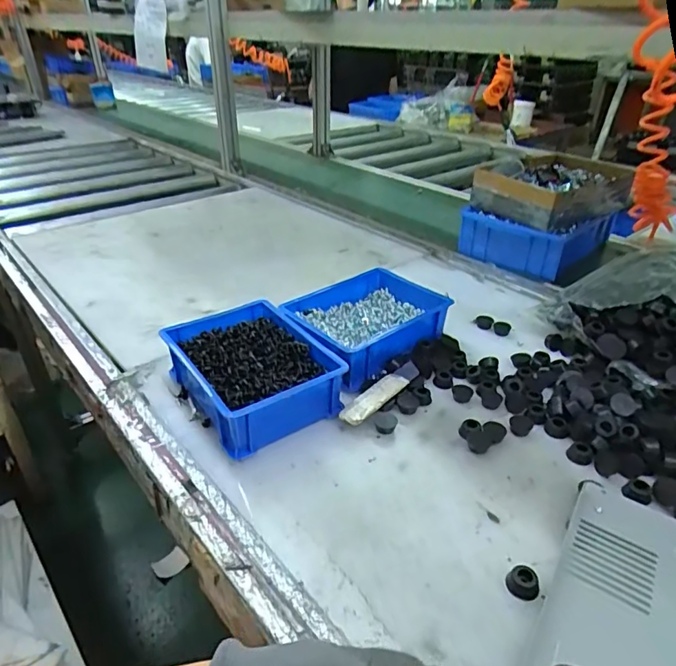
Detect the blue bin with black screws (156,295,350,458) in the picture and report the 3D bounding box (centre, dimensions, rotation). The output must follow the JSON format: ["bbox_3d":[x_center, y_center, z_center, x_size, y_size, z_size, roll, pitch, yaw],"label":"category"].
[{"bbox_3d":[-0.101,0.044,0.583,0.146,0.067,0.193,-19,36,-31],"label":"blue bin with black screws"}]

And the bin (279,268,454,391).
[{"bbox_3d":[0.040,-0.013,0.680,0.208,0.065,0.155,-21,37,-33],"label":"bin"}]

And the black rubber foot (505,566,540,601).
[{"bbox_3d":[0.146,0.196,0.392,0.024,0.010,0.025,1,31,-1],"label":"black rubber foot"}]

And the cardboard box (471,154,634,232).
[{"bbox_3d":[0.390,-0.259,0.899,0.250,0.072,0.173,-21,38,-30],"label":"cardboard box"}]

